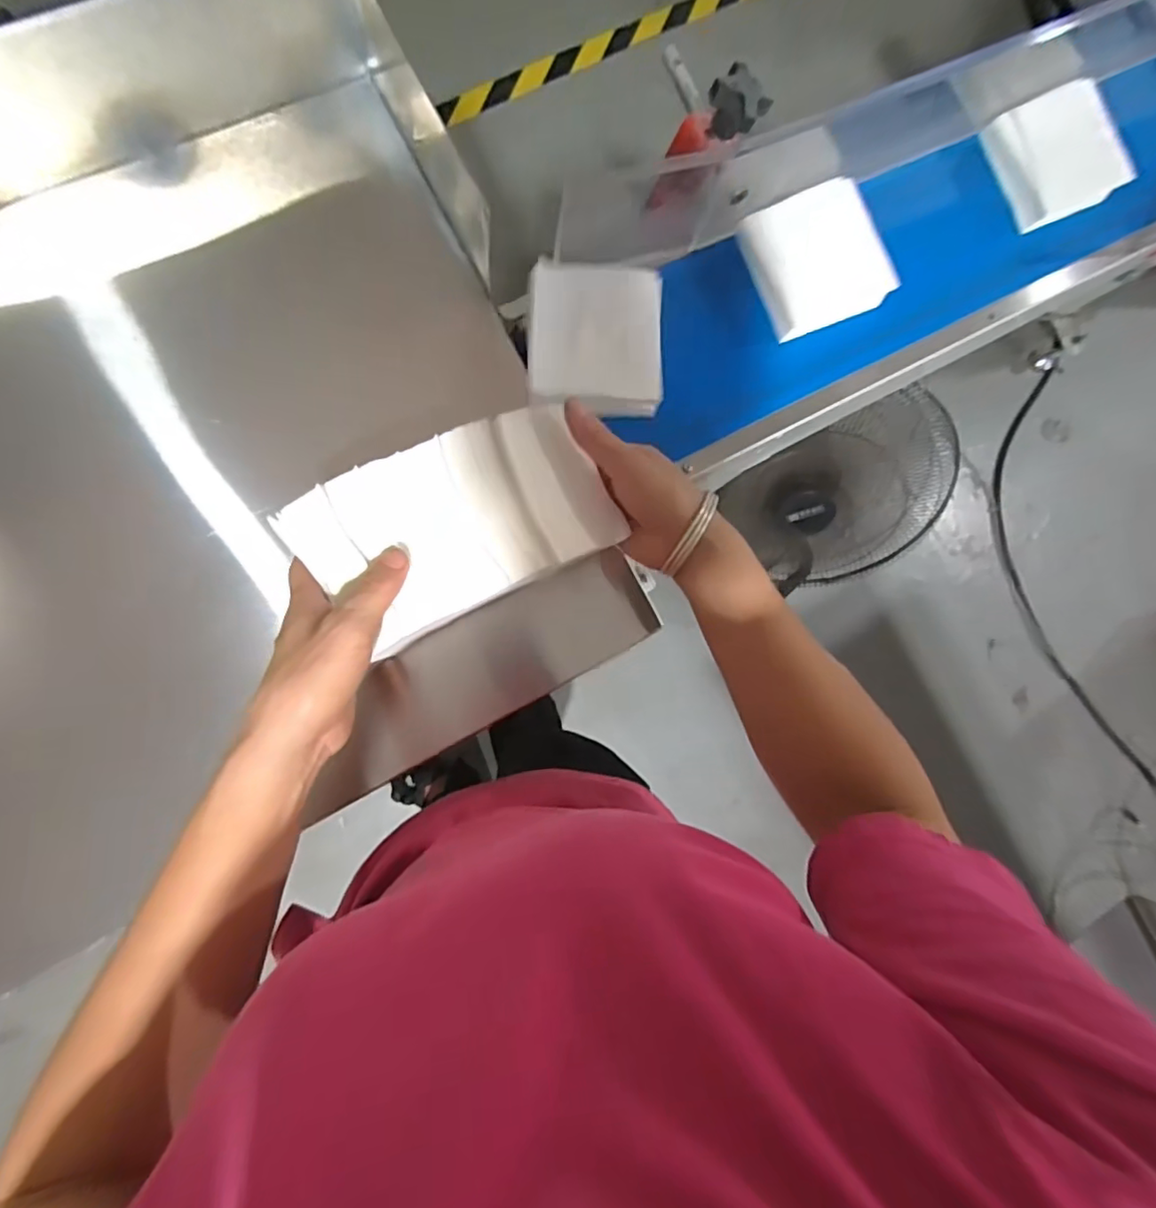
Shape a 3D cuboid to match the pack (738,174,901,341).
[{"bbox_3d":[0.205,-0.295,0.507,0.104,0.029,0.107,-24,91,-9],"label":"pack"}]

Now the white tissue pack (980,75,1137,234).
[{"bbox_3d":[0.449,-0.421,0.554,0.109,0.026,0.106,-27,91,-9],"label":"white tissue pack"}]

